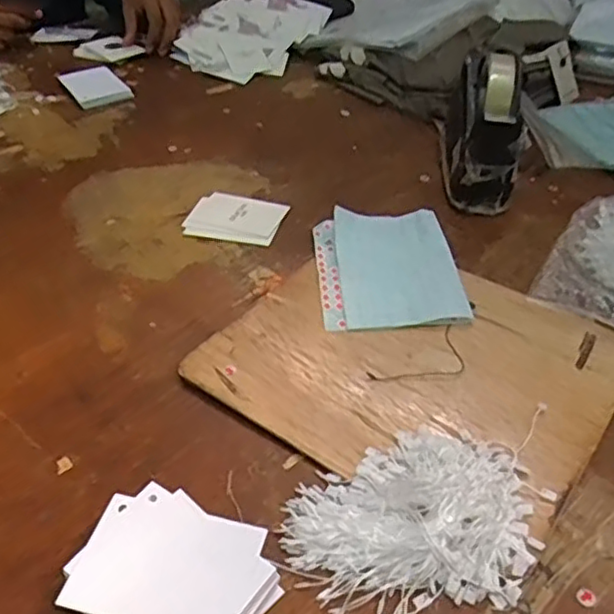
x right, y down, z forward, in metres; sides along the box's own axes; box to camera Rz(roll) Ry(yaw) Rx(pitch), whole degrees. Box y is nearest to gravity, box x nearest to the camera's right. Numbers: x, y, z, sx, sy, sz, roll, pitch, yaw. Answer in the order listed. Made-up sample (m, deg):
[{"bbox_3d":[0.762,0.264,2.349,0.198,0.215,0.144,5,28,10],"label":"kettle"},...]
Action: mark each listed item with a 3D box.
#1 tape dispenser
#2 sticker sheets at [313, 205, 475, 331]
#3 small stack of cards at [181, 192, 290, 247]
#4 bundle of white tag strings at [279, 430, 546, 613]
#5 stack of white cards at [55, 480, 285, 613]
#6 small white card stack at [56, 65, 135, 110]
[{"bbox_3d":[0.182,-0.198,0.679,0.068,0.110,0.179,6,43,8],"label":"tape dispenser"},{"bbox_3d":[0.073,-0.040,0.586,0.123,0.011,0.155,-3,42,-1],"label":"sticker sheets"},{"bbox_3d":[-0.071,-0.091,0.651,0.093,0.005,0.071,11,44,14],"label":"small stack of cards"},{"bbox_3d":[0.063,0.122,0.396,0.151,0.026,0.112,-4,42,-2],"label":"bundle of white tag strings"},{"bbox_3d":[-0.076,0.154,0.373,0.107,0.022,0.086,21,47,23],"label":"stack of white cards"},{"bbox_3d":[-0.283,-0.296,0.866,0.069,0.015,0.100,-25,47,-23],"label":"small white card stack"}]

